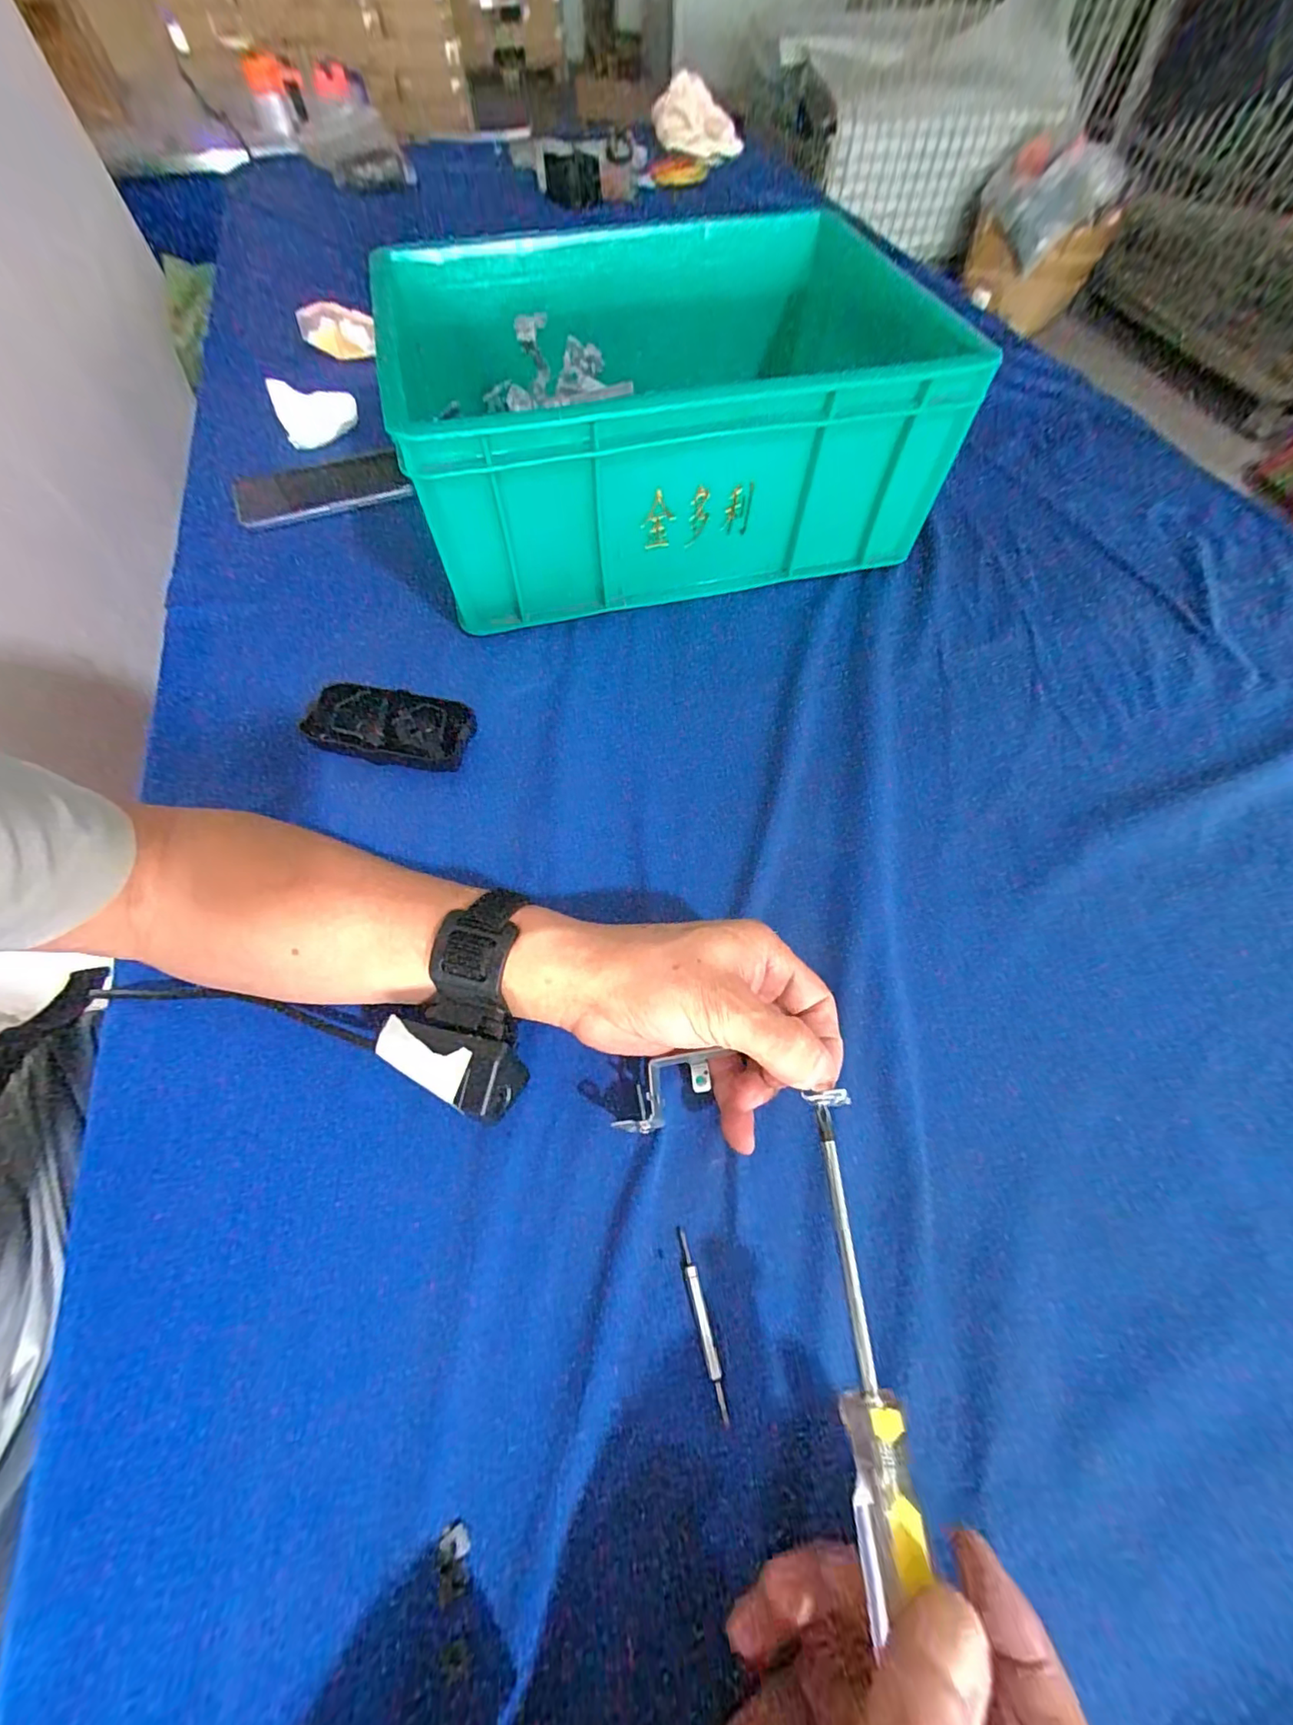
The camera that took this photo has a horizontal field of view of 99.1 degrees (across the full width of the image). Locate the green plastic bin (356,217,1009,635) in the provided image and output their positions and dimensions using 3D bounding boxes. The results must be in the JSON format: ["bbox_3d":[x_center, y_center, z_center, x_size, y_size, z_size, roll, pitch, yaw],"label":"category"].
[{"bbox_3d":[0.016,-0.392,0.474,0.420,0.147,0.340,-15,63,-7],"label":"green plastic bin"}]

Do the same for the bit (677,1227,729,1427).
[{"bbox_3d":[0.025,0.202,0.243,0.006,0.007,0.069,-13,63,-7],"label":"bit"}]

